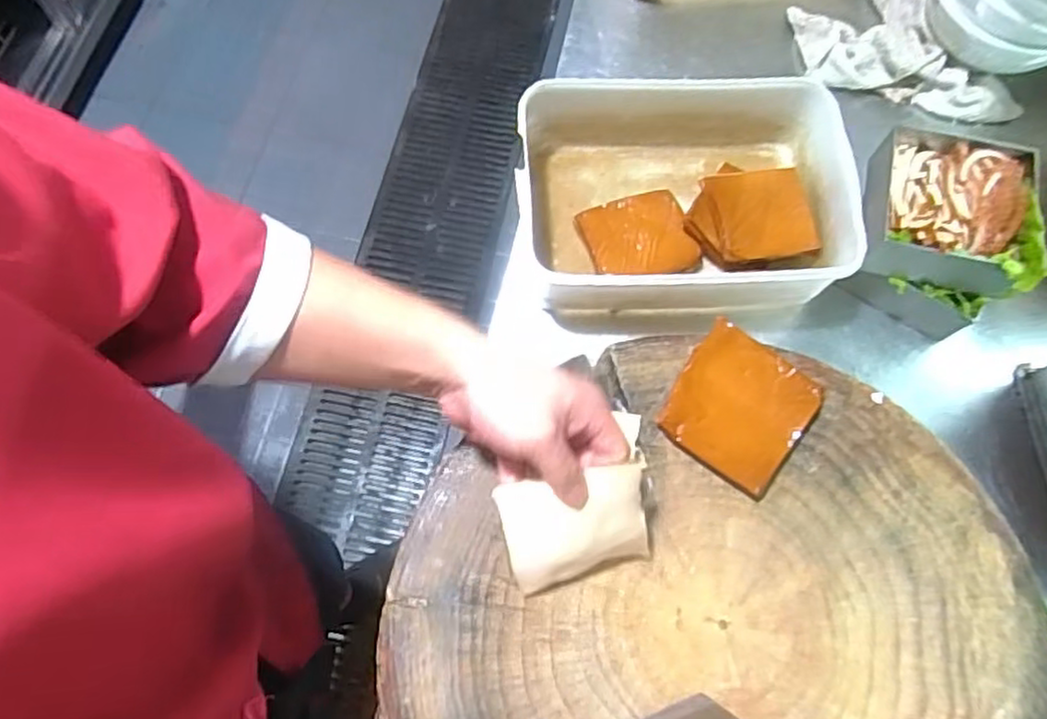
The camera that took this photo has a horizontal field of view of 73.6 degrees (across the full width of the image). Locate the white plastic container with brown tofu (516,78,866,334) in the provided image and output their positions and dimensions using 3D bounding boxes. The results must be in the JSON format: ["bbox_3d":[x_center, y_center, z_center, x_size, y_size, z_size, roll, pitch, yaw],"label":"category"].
[{"bbox_3d":[0.147,-0.146,0.659,0.289,0.100,0.201,-2,70,-2],"label":"white plastic container with brown tofu"}]

